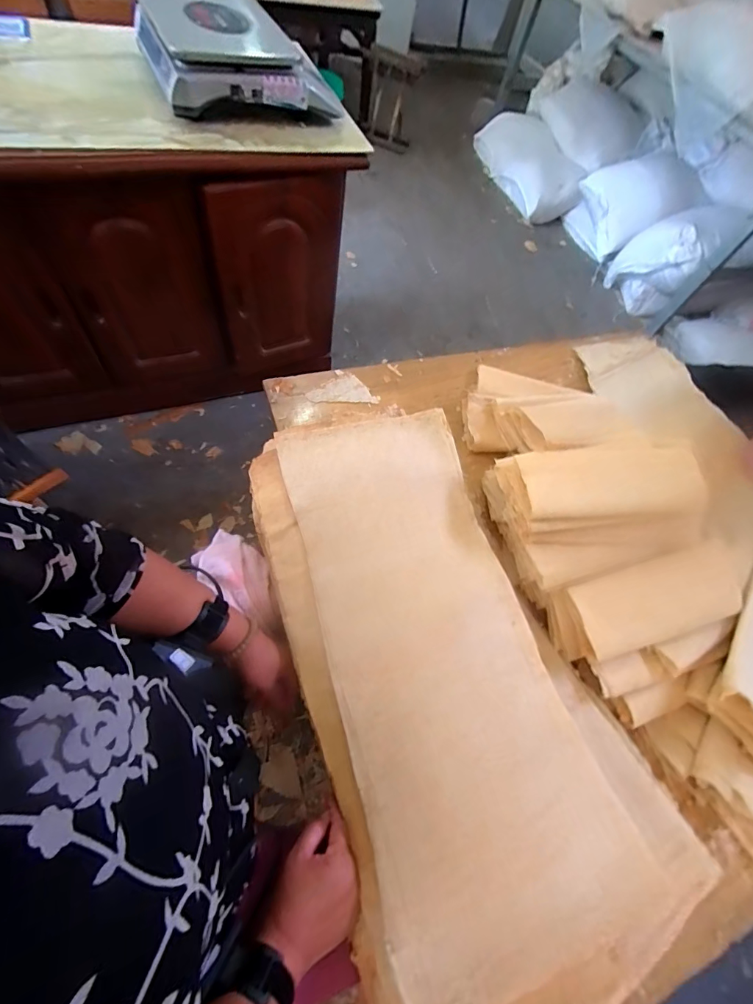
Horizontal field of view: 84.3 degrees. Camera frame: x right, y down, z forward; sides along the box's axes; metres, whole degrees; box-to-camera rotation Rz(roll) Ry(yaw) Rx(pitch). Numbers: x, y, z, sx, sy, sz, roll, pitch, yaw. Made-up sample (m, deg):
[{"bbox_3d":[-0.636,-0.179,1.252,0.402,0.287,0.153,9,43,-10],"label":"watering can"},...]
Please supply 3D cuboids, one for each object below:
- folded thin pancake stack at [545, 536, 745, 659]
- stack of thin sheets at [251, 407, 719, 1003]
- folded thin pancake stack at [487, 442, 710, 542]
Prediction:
[{"bbox_3d":[0.411,0.149,0.624,0.299,0.052,0.111,-12,66,-17],"label":"folded thin pancake stack"},{"bbox_3d":[0.084,0.205,0.543,0.378,0.086,0.745,-20,69,-12],"label":"stack of thin sheets"},{"bbox_3d":[0.333,-0.030,0.638,0.277,0.062,0.147,-4,64,-14],"label":"folded thin pancake stack"}]

